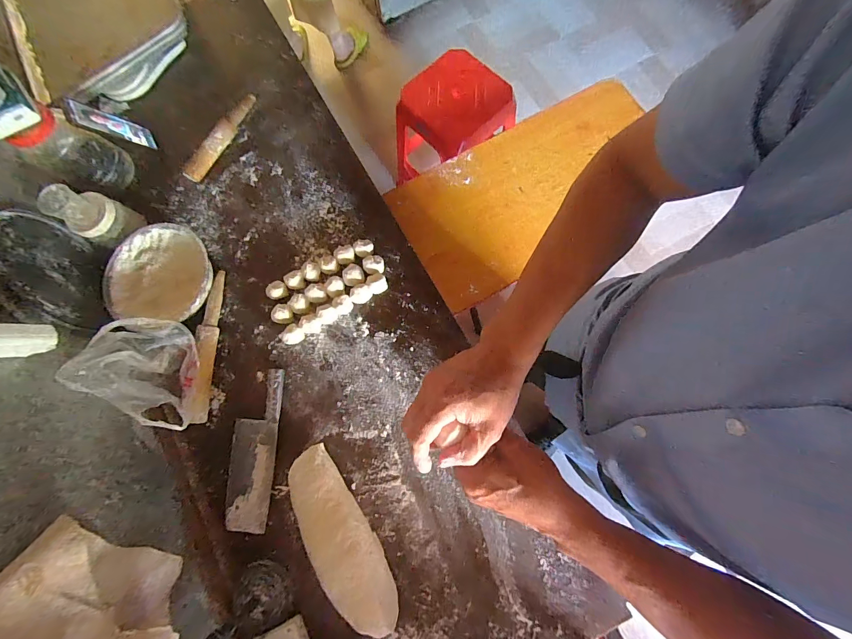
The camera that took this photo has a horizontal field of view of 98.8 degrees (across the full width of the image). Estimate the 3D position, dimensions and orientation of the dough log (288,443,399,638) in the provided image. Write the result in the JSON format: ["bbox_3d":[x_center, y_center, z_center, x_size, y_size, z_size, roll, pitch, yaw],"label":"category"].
[{"bbox_3d":[-0.150,0.375,0.622,0.102,0.069,0.302,-33,77,-4],"label":"dough log"}]

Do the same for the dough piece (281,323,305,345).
[{"bbox_3d":[-0.268,0.032,0.734,0.031,0.039,0.041,42,83,11],"label":"dough piece"}]

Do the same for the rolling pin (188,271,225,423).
[{"bbox_3d":[-0.443,0.050,0.738,0.032,0.028,0.300,0,75,0],"label":"rolling pin"}]

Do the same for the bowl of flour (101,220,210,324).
[{"bbox_3d":[-0.550,-0.099,0.766,0.222,0.049,0.193,3,75,0],"label":"bowl of flour"}]

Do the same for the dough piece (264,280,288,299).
[{"bbox_3d":[-0.310,-0.058,0.764,0.041,0.034,0.036,-26,77,-3],"label":"dough piece"}]

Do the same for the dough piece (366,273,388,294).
[{"bbox_3d":[-0.101,-0.076,0.752,0.038,0.025,0.043,-28,77,-3],"label":"dough piece"}]

